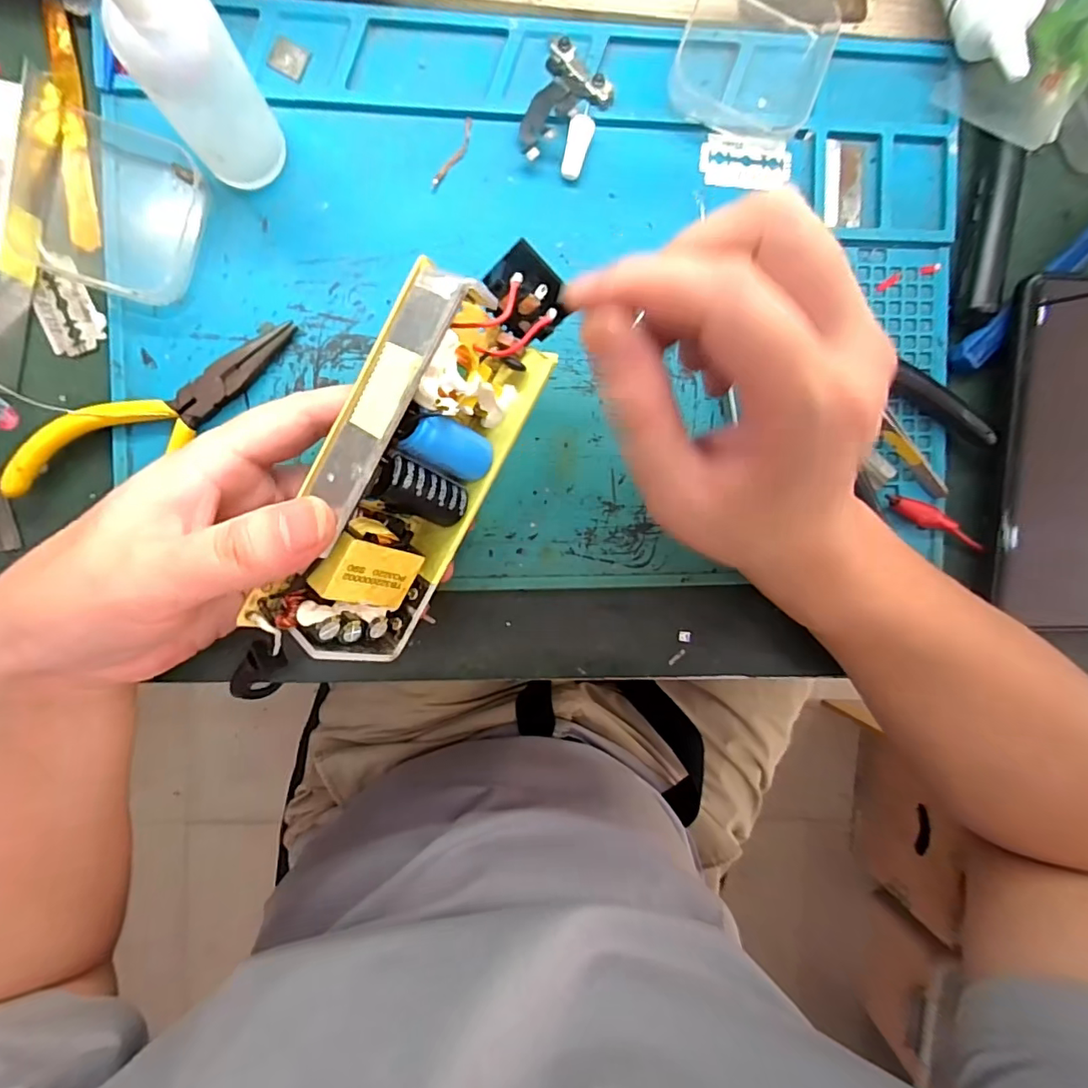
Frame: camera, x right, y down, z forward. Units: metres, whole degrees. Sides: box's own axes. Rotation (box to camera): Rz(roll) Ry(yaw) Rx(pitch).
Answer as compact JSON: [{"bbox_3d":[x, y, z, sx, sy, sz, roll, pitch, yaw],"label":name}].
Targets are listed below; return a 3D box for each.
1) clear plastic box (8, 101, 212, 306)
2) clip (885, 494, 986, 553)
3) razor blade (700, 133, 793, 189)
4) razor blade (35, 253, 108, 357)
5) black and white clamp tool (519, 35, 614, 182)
[{"bbox_3d":[-0.177,-0.139,0.217,0.069,0.012,0.066,18,92,-7],"label":"clear plastic box"},{"bbox_3d":[0.187,-0.011,0.256,0.054,0.009,0.009,22,91,-7],"label":"clip"},{"bbox_3d":[0.093,-0.174,0.245,0.042,0.004,0.022,2,94,-6],"label":"razor blade"},{"bbox_3d":[-0.201,-0.100,0.224,0.023,0.004,0.037,-25,98,-9],"label":"razor blade"},{"bbox_3d":[0.010,-0.189,0.233,0.032,0.007,0.052,20,92,-7],"label":"black and white clamp tool"}]

